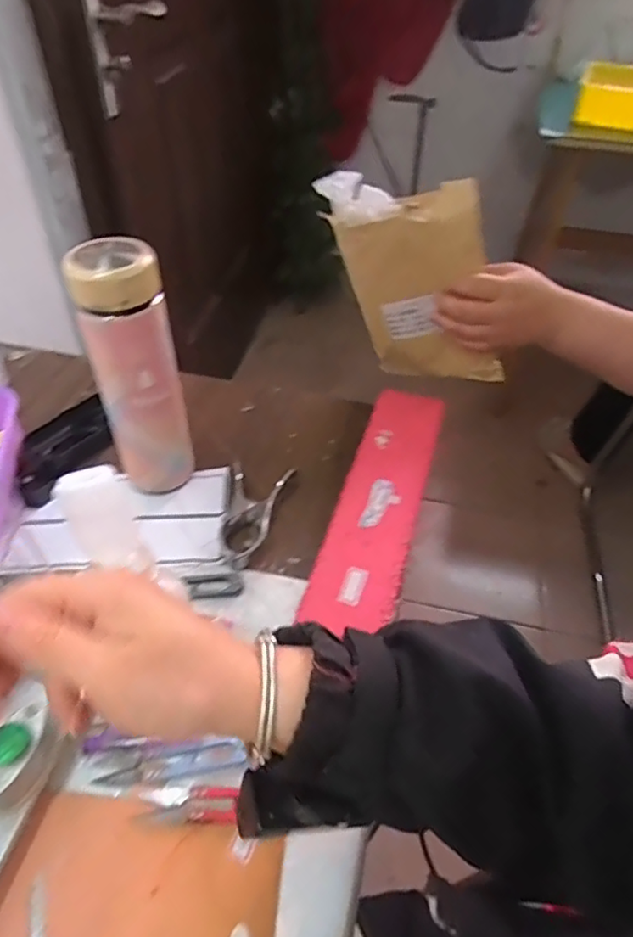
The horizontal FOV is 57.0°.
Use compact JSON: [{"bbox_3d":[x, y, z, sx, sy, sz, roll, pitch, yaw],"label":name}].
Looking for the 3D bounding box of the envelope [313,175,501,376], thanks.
[{"bbox_3d":[0.111,-0.196,0.624,0.144,0.254,0.039,7,52,30],"label":"envelope"}]

